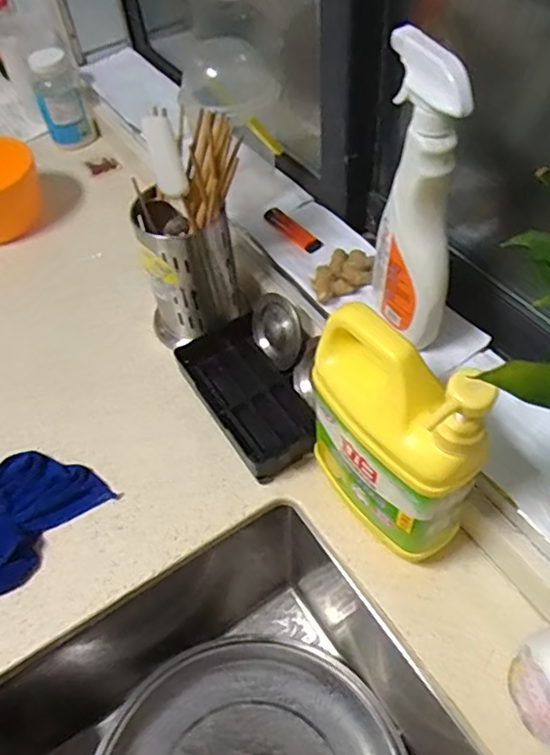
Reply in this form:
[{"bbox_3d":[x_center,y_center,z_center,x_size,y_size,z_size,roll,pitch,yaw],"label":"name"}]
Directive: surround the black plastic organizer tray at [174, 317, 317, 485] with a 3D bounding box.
[{"bbox_3d":[-0.029,0.020,0.659,0.102,0.036,0.195,-26,55,-14],"label":"black plastic organizer tray"}]

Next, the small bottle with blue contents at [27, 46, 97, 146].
[{"bbox_3d":[-0.352,-0.454,0.986,0.076,0.141,0.054,-22,54,-11],"label":"small bottle with blue contents"}]

